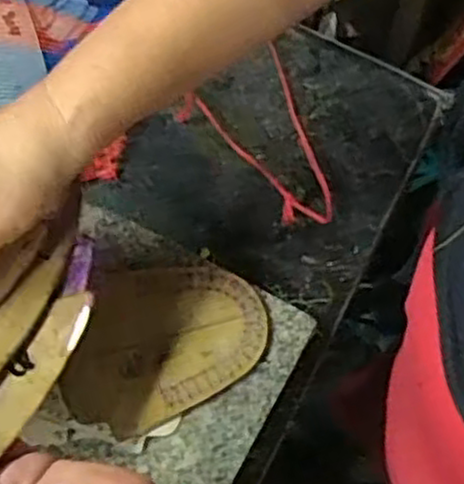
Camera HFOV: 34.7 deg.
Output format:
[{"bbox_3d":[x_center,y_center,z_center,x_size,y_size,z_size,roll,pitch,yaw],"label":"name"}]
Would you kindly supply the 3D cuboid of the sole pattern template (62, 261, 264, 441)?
[{"bbox_3d":[-0.044,0.055,0.439,0.121,0.011,0.091,-26,73,-11],"label":"sole pattern template"}]

